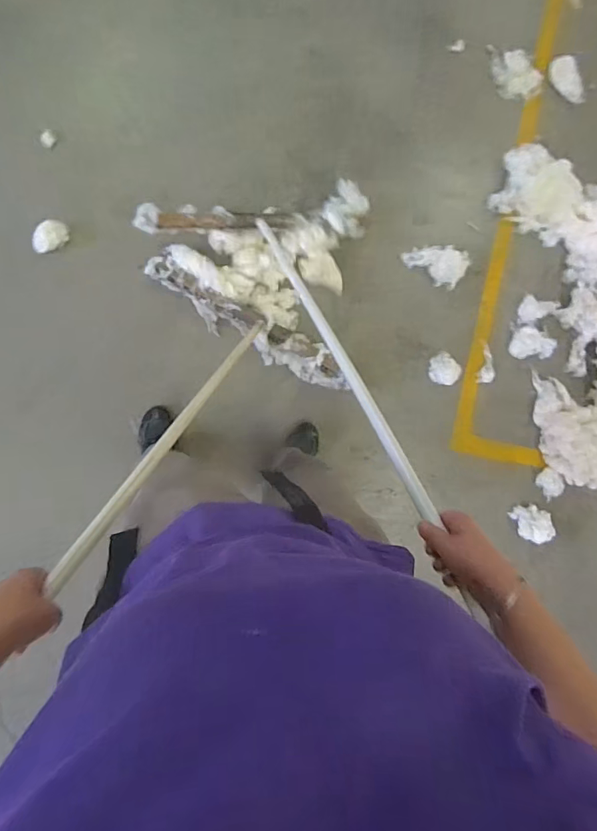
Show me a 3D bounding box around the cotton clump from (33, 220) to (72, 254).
[{"bbox_3d":[-0.616,-0.445,1.223,0.062,0.052,0.097,43,87,-8],"label":"cotton clump"}]

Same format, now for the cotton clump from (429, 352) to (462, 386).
[{"bbox_3d":[0.424,-0.134,1.428,0.086,0.039,0.090,0,93,-8],"label":"cotton clump"}]

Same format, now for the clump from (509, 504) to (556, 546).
[{"bbox_3d":[0.695,0.320,1.471,0.101,0.085,0.099,0,93,-8],"label":"clump"}]

